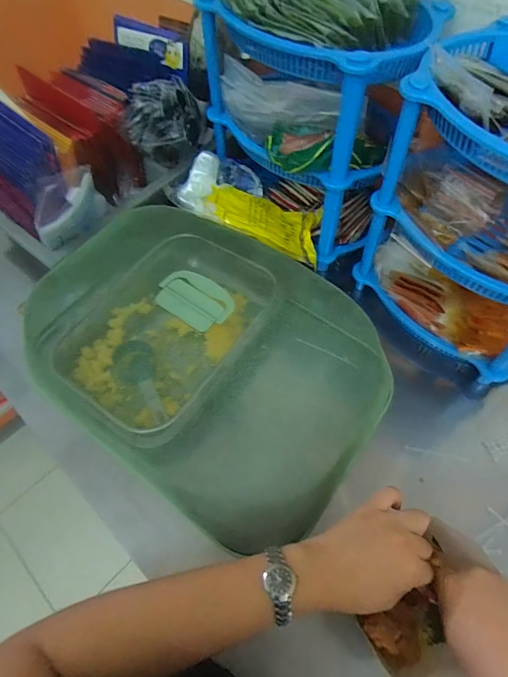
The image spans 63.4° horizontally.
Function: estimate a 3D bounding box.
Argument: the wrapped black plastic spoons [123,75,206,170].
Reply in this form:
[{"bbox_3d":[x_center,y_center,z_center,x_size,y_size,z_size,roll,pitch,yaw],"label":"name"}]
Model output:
[{"bbox_3d":[-0.141,-0.327,0.645,0.102,0.093,0.122,6,59,5],"label":"wrapped black plastic spoons"}]

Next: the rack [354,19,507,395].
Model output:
[{"bbox_3d":[0.292,-0.136,0.500,0.204,0.319,0.284,-32,63,-17],"label":"rack"}]

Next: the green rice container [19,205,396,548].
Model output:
[{"bbox_3d":[-0.066,0.022,0.543,0.462,0.111,0.314,32,65,19],"label":"green rice container"}]

